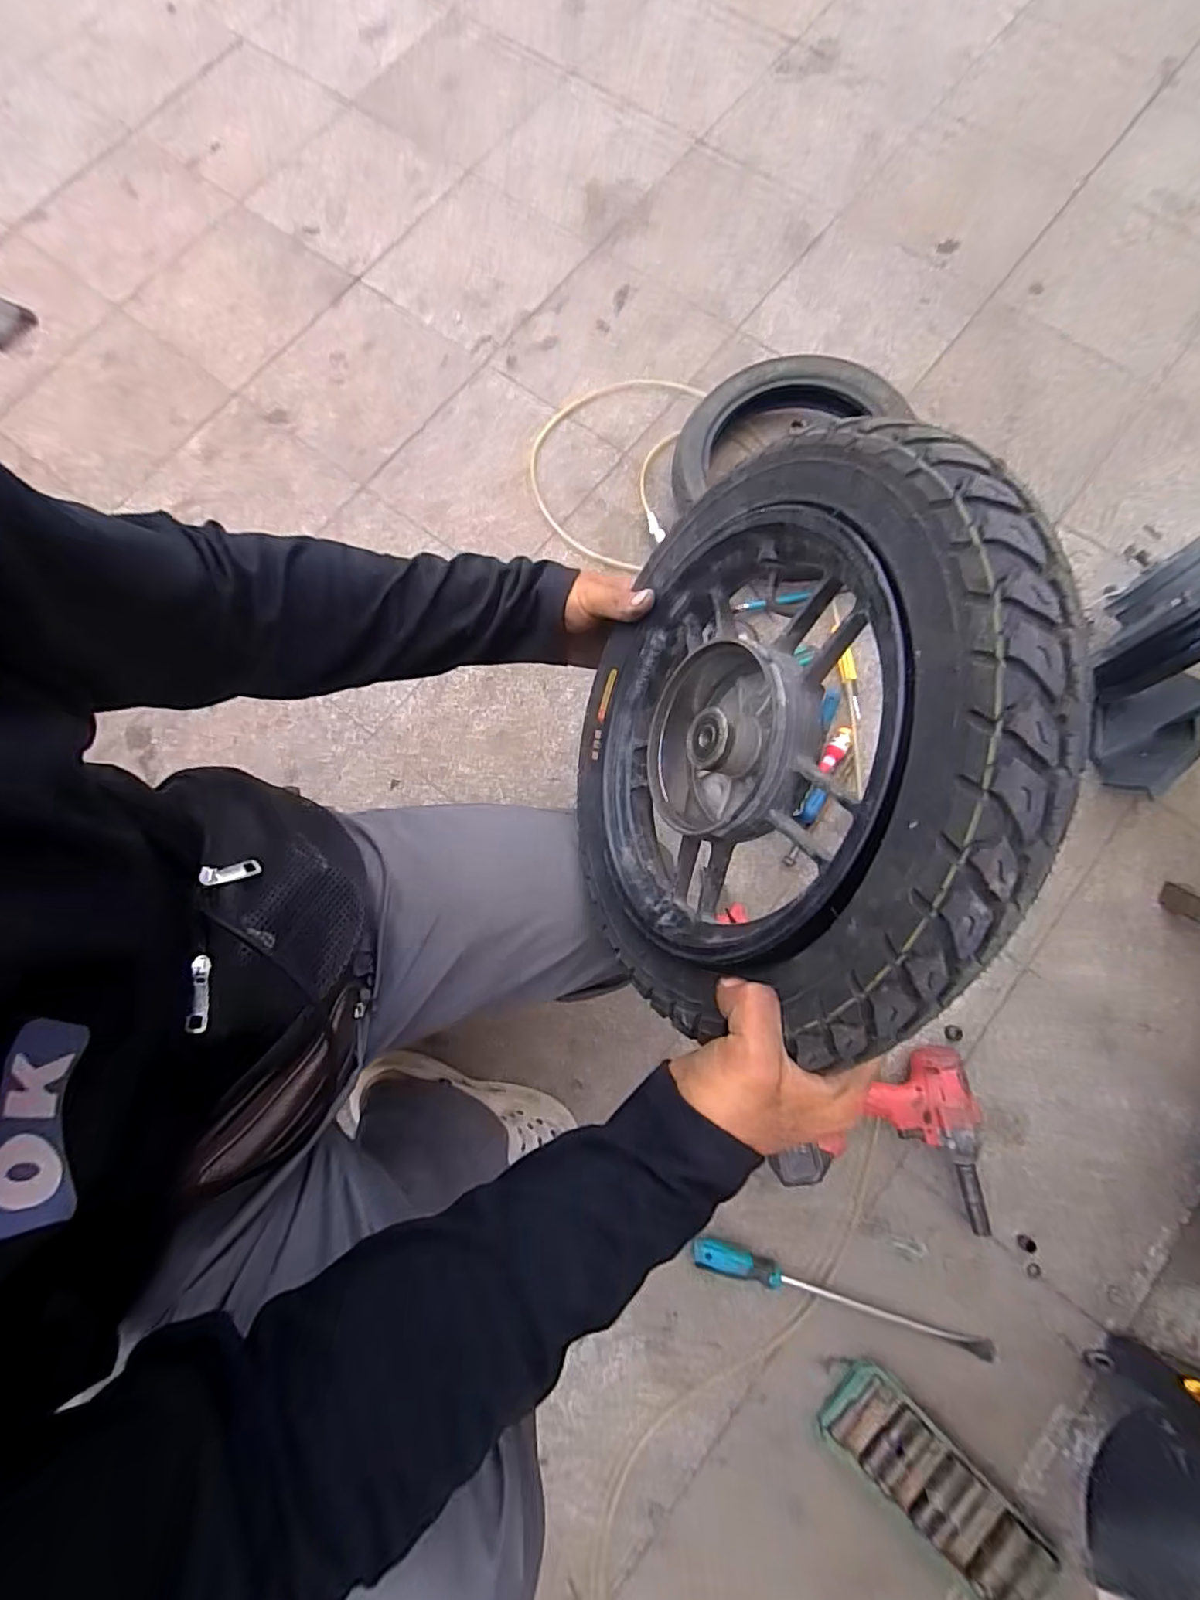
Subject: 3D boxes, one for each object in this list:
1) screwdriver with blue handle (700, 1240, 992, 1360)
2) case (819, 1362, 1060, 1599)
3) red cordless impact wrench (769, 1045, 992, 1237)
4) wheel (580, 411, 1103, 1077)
[{"bbox_3d":[0.283,0.587,0.707,0.357,0.022,0.031,16,79,5],"label":"screwdriver with blue handle"},{"bbox_3d":[0.375,0.763,0.664,0.260,0.038,0.091,41,82,9],"label":"case"},{"bbox_3d":[0.326,0.417,0.721,0.248,0.071,0.205,-5,78,0],"label":"red cordless impact wrench"},{"bbox_3d":[0.102,-0.036,0.381,0.085,0.349,0.339,8,76,-27],"label":"wheel"}]

